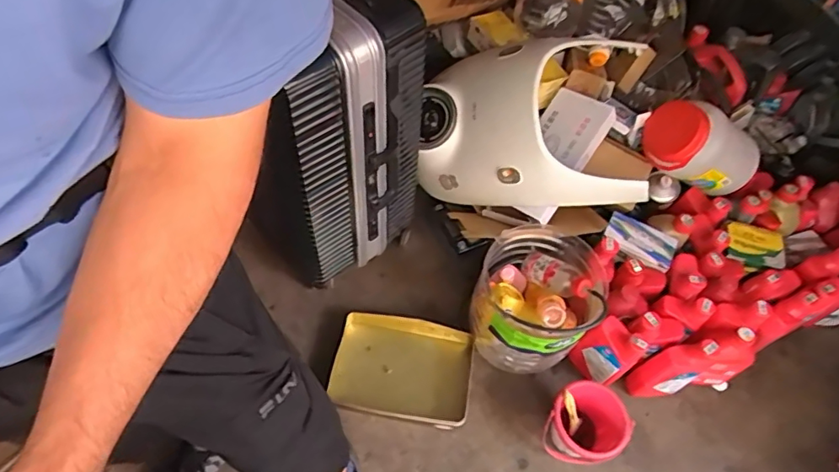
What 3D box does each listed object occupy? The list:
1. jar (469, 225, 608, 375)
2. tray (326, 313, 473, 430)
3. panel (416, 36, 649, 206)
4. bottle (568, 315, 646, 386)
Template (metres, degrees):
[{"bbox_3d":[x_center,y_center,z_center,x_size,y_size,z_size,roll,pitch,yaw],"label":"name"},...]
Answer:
[{"bbox_3d":[0.243,0.135,1.165,0.237,0.251,0.257,2,57,-3],"label":"jar"},{"bbox_3d":[-0.037,0.292,1.228,0.303,0.040,0.234,11,57,2],"label":"tray"},{"bbox_3d":[0.248,-0.243,1.230,0.492,0.308,0.341,9,57,1],"label":"panel"},{"bbox_3d":[0.403,0.252,1.175,0.086,0.175,0.108,-31,65,-22],"label":"bottle"}]

